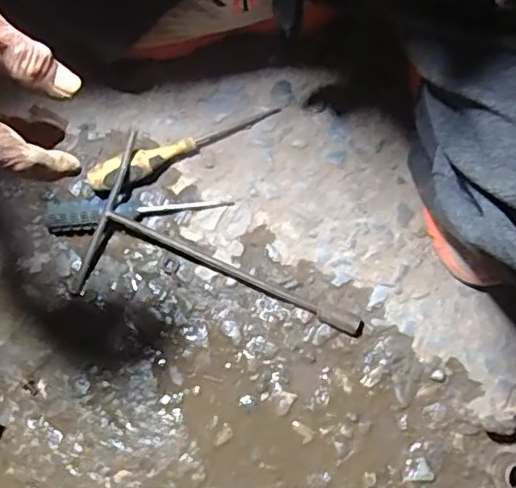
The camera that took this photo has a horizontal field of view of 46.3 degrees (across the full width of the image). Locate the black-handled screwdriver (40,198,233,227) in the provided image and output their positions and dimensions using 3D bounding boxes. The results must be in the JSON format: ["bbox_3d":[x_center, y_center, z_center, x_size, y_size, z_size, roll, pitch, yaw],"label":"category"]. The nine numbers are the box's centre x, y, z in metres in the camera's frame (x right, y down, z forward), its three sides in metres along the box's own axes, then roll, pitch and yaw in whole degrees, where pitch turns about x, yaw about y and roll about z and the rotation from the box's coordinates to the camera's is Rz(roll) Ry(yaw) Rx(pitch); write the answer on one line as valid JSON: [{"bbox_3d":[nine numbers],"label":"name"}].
[{"bbox_3d":[-0.128,-0.037,0.629,0.190,0.023,0.029,-6,77,-1],"label":"black-handled screwdriver"}]

